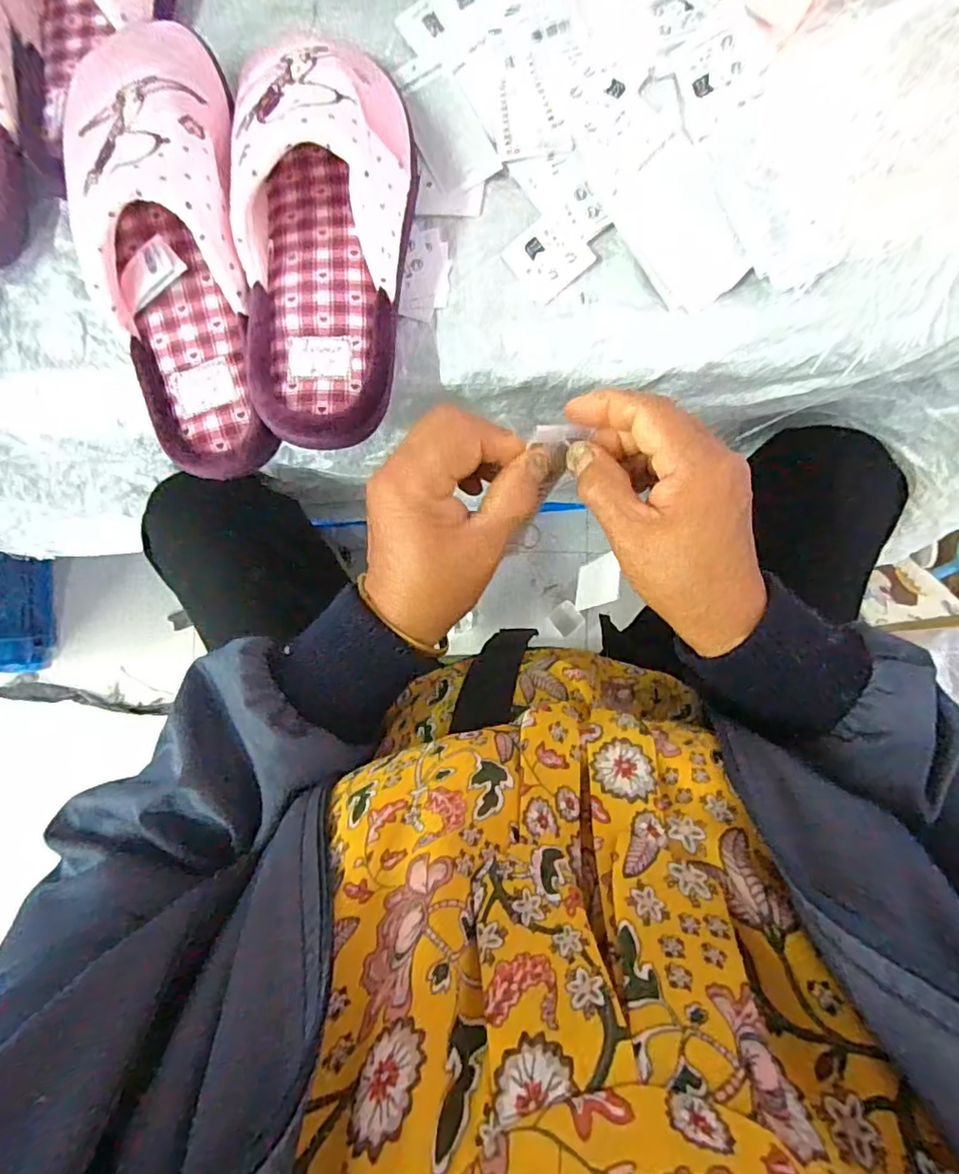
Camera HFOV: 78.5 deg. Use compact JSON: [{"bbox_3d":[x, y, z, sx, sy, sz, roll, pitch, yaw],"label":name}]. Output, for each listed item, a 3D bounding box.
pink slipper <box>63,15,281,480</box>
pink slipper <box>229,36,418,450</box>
[{"bbox_3d":[-0.174,-0.180,0.317,0.091,0.070,0.234,-6,103,4],"label":"pink slipper"},{"bbox_3d":[-0.086,-0.189,0.311,0.088,0.066,0.222,1,89,4],"label":"pink slipper"}]

